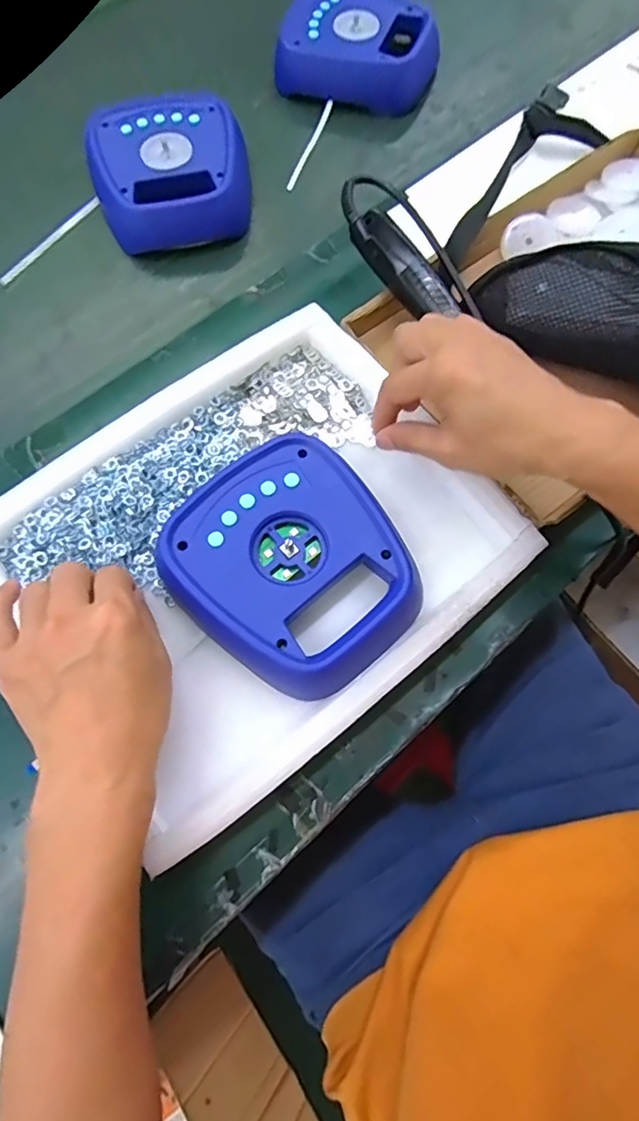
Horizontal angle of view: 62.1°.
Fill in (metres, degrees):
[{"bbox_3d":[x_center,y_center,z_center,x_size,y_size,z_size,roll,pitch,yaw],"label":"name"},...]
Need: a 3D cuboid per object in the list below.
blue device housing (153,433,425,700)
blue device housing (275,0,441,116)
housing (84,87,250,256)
[{"bbox_3d":[-0.019,0.005,0.385,0.151,0.032,0.170,-37,76,-12],"label":"blue device housing"},{"bbox_3d":[0.049,-0.604,0.624,0.181,0.052,0.144,13,72,3],"label":"blue device housing"},{"bbox_3d":[-0.156,-0.406,0.553,0.158,0.052,0.153,-12,73,-5],"label":"housing"}]

